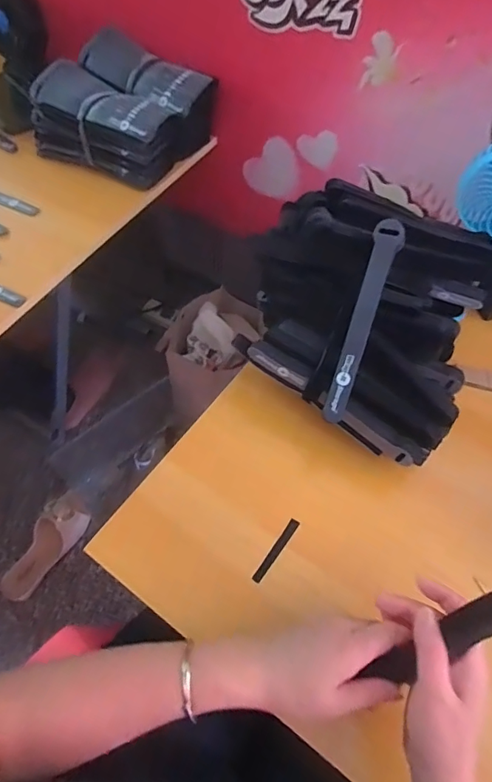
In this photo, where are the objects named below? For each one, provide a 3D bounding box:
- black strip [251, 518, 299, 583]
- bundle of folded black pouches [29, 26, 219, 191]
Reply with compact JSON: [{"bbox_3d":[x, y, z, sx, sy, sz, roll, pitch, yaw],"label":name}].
[{"bbox_3d":[0.031,0.162,0.462,0.010,0.011,0.071,33,65,17],"label":"black strip"},{"bbox_3d":[-0.191,-0.441,0.720,0.236,0.108,0.195,28,64,14],"label":"bundle of folded black pouches"}]

